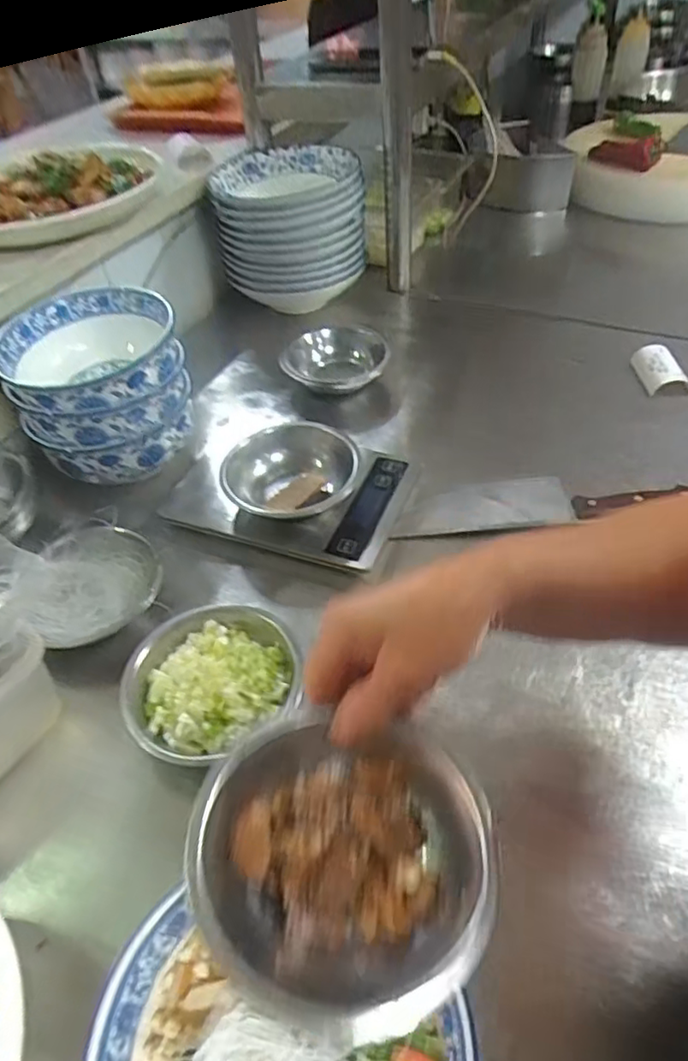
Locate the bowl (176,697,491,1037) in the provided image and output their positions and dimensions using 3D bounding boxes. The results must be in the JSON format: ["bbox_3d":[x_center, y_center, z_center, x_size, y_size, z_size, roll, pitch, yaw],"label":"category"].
[{"bbox_3d":[0.000,0.143,0.287,0.128,0.039,0.128,-4,46,4],"label":"bowl"}]

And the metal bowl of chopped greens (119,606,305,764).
[{"bbox_3d":[-0.103,0.115,0.494,0.127,0.051,0.128,-3,49,4],"label":"metal bowl of chopped greens"}]

